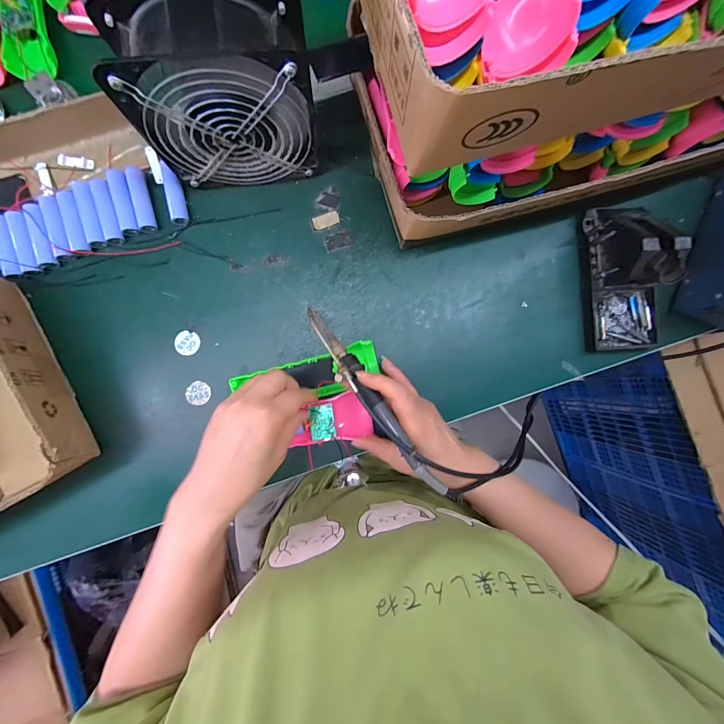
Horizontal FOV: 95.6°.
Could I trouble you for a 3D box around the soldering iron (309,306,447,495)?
[{"bbox_3d":[0.007,0.031,0.288,0.022,0.028,0.198,-36,80,-2],"label":"soldering iron"}]

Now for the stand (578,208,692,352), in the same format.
[{"bbox_3d":[0.288,-0.092,0.348,0.072,0.077,0.153,-5,90,-1],"label":"stand"}]

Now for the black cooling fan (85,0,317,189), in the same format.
[{"bbox_3d":[-0.115,-0.226,0.293,0.144,0.147,0.064,-6,90,-1],"label":"black cooling fan"}]

